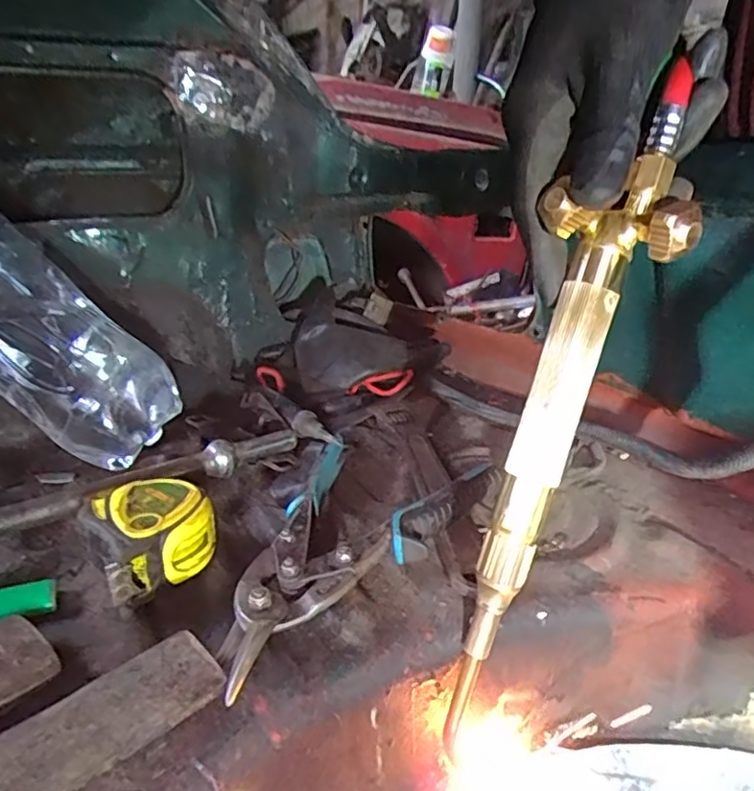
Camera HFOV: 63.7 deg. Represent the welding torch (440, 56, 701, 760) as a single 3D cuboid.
[{"bbox_3d":[0.084,0.020,0.295,0.046,0.345,0.048,11,10,-40],"label":"welding torch"}]

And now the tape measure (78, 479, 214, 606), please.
[{"bbox_3d":[-0.129,0.079,0.345,0.066,0.042,0.063,-15,27,-40],"label":"tape measure"}]

